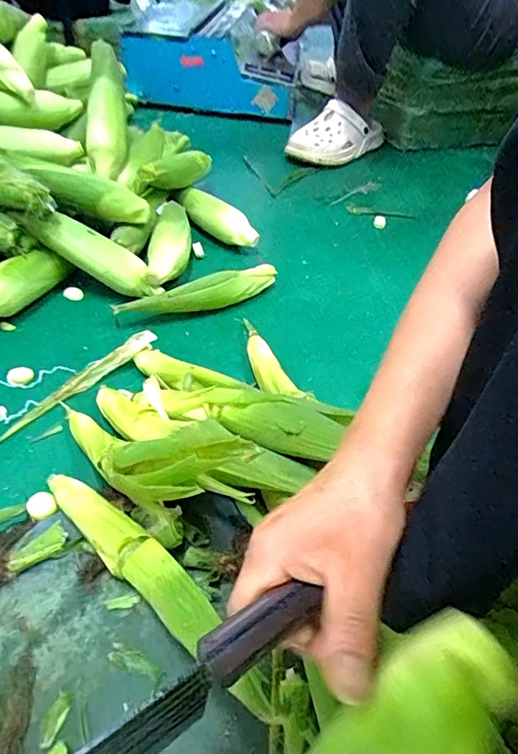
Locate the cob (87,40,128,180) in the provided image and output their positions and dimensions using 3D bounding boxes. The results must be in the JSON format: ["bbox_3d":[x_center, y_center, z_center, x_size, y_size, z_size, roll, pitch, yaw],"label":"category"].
[{"bbox_3d":[-0.241,-0.420,0.768,0.061,0.051,0.222,1,88,-6],"label":"cob"}]

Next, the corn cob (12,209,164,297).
[{"bbox_3d":[-0.227,-0.171,0.671,0.199,0.055,0.050,29,41,-20],"label":"corn cob"}]

